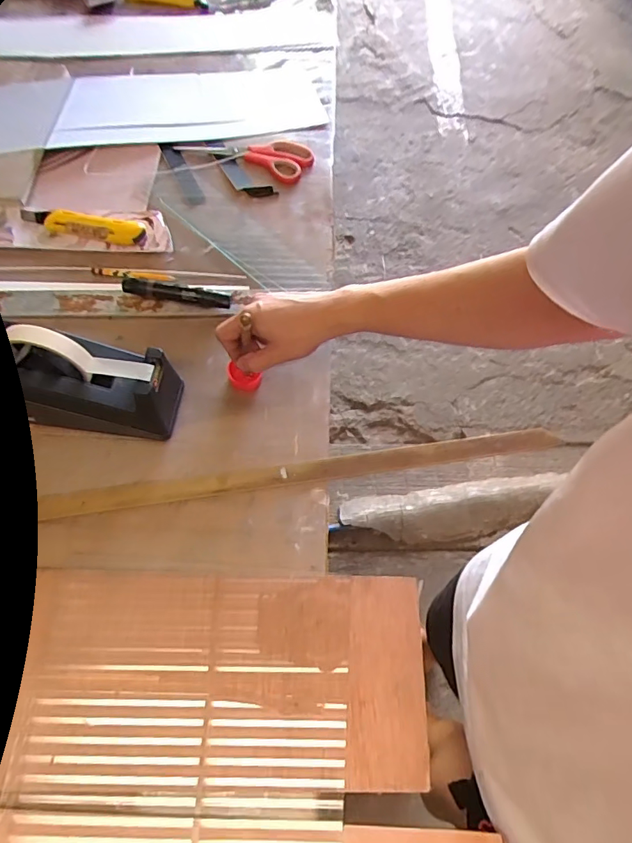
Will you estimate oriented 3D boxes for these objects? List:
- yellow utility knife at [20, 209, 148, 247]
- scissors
[{"bbox_3d":[-0.311,-0.264,0.661,0.172,0.021,0.040,11,66,2],"label":"yellow utility knife"},{"bbox_3d":[-0.107,-0.393,0.739,0.202,0.013,0.086,5,66,-1],"label":"scissors"}]

